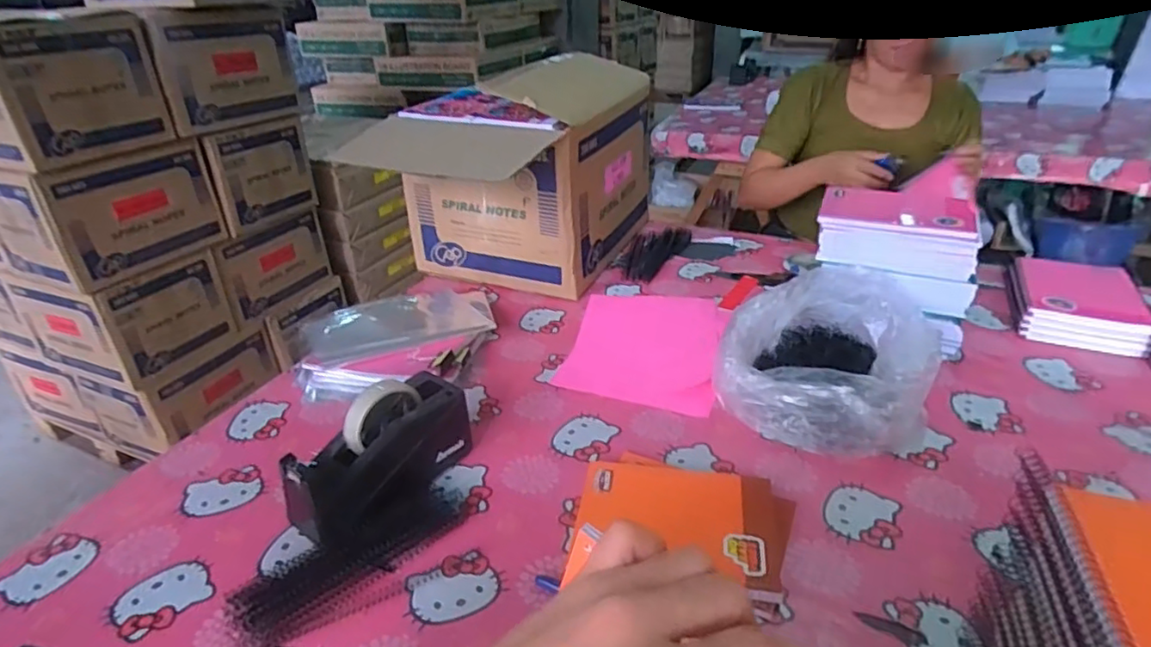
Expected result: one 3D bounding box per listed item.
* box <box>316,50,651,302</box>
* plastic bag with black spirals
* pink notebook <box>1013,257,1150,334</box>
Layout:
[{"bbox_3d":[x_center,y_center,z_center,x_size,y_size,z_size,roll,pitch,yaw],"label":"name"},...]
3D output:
[{"bbox_3d":[-0.103,-0.291,1.207,0.380,0.330,0.431,10,32,21],"label":"box"},{"bbox_3d":[0.340,0.037,0.820,0.227,0.115,0.298,17,36,31],"label":"plastic bag with black spirals"},{"bbox_3d":[0.793,-0.055,0.992,0.157,0.019,0.226,13,34,25],"label":"pink notebook"}]

